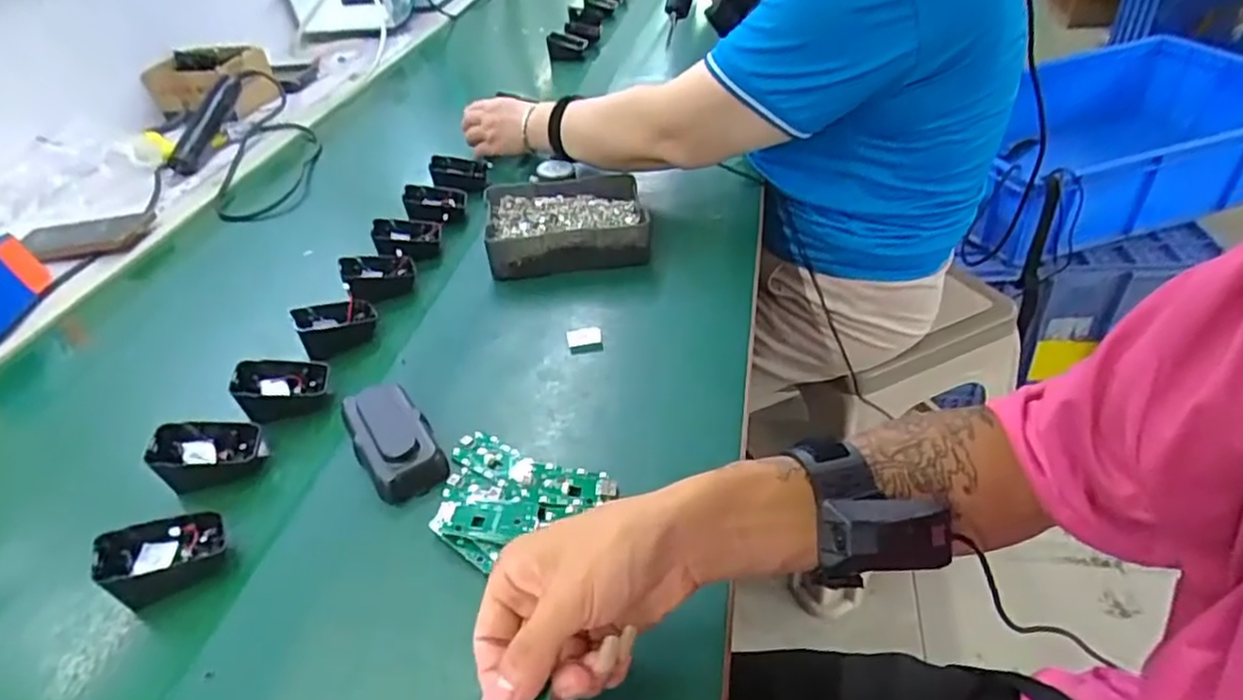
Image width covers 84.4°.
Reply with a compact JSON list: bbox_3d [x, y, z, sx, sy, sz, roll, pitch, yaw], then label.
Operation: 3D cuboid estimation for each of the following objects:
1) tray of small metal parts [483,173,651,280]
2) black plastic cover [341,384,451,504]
[{"bbox_3d":[-0.057,-0.132,0.709,0.162,0.045,0.128,-11,40,-5],"label":"tray of small metal parts"},{"bbox_3d":[-0.165,0.062,0.494,0.051,0.023,0.098,-24,42,-19],"label":"black plastic cover"}]

